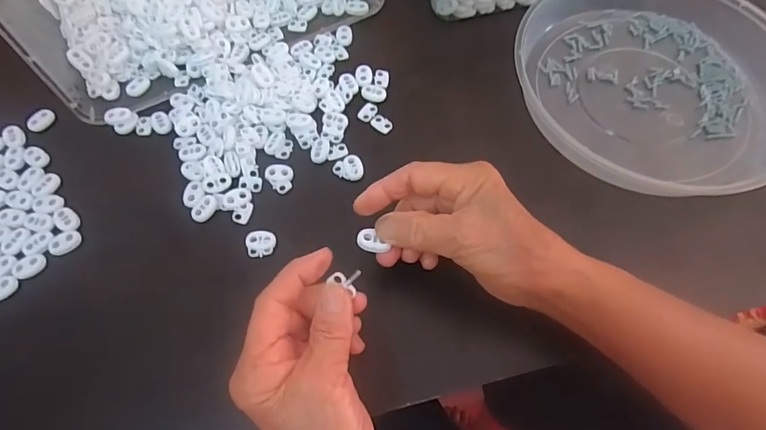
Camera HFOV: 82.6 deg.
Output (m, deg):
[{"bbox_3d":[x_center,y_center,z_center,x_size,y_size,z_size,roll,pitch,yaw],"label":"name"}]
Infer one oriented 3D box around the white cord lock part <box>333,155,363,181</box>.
[{"bbox_3d":[-0.029,-0.039,0.359,0.024,0.005,0.021,-7,66,-3],"label":"white cord lock part"}]

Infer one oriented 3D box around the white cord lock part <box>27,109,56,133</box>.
[{"bbox_3d":[-0.298,-0.083,0.379,0.015,0.007,0.023,30,68,15],"label":"white cord lock part"}]

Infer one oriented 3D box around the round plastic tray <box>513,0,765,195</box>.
[{"bbox_3d":[0.228,-0.127,0.381,0.227,0.040,0.240,0,66,0],"label":"round plastic tray"}]

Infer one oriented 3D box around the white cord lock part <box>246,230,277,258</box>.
[{"bbox_3d":[-0.092,0.021,0.329,0.021,0.007,0.019,-10,66,-4],"label":"white cord lock part"}]

